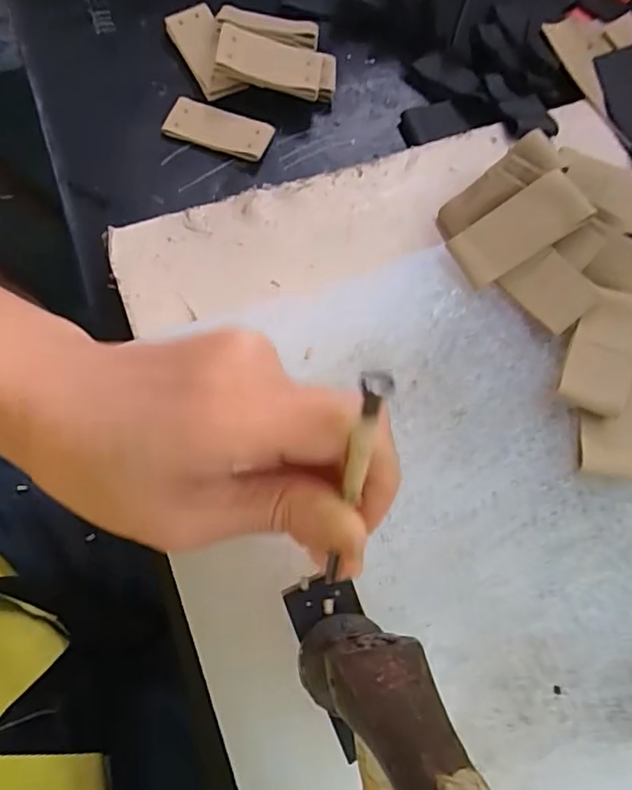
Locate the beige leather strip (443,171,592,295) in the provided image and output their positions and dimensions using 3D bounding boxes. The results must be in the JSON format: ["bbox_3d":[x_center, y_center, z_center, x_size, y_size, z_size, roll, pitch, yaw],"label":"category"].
[{"bbox_3d":[0.093,-0.076,0.254,0.060,0.007,0.028,-33,75,16],"label":"beige leather strip"}]

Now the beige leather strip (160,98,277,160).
[{"bbox_3d":[-0.058,-0.161,0.331,0.059,0.006,0.029,19,73,4],"label":"beige leather strip"}]

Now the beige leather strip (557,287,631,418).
[{"bbox_3d":[0.129,-0.022,0.244,0.027,0.007,0.060,23,73,5],"label":"beige leather strip"}]

